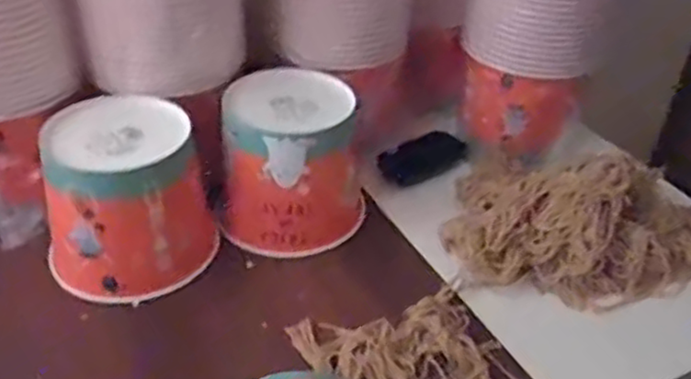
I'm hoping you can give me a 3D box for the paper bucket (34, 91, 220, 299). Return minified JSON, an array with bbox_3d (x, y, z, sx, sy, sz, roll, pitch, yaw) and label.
[{"bbox_3d":[-0.208,0.006,0.662,0.150,0.129,0.147,-13,40,-20],"label":"paper bucket"}]

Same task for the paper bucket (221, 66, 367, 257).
[{"bbox_3d":[-0.053,-0.030,0.713,0.144,0.128,0.142,-2,37,-7],"label":"paper bucket"}]

